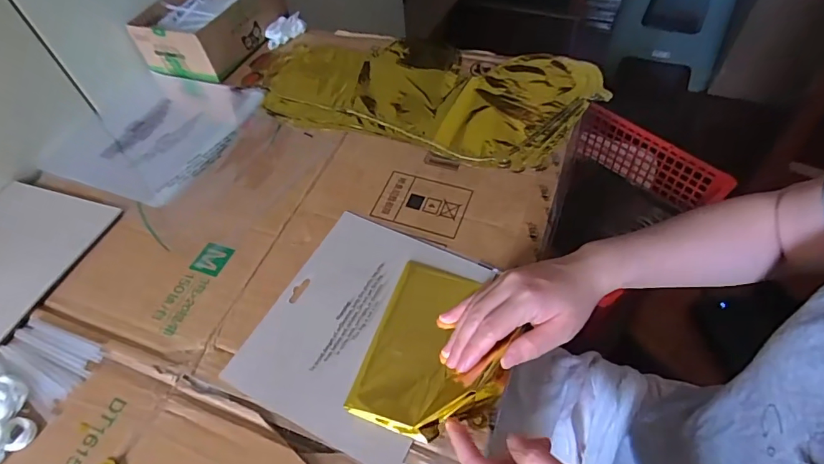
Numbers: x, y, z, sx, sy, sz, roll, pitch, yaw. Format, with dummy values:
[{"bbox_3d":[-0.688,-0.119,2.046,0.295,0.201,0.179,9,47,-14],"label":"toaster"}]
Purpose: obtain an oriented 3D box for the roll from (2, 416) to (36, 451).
[{"bbox_3d":[-0.304,0.155,0.363,0.024,0.005,0.023,-2,53,3],"label":"roll"}]

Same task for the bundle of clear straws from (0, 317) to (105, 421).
[{"bbox_3d":[-0.310,0.108,0.399,0.087,0.008,0.059,20,57,19],"label":"bundle of clear straws"}]

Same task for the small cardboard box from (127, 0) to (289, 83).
[{"bbox_3d":[-0.287,-0.305,0.674,0.148,0.064,0.193,20,57,19],"label":"small cardboard box"}]

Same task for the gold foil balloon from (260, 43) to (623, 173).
[{"bbox_3d":[0.011,-0.176,0.580,0.405,0.010,0.198,11,55,13],"label":"gold foil balloon"}]

